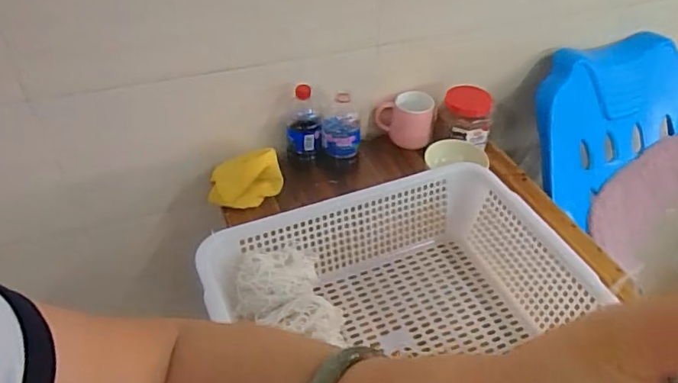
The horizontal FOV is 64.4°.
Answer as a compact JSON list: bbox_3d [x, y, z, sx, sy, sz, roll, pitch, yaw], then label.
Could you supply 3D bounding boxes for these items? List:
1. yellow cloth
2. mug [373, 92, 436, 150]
[{"bbox_3d":[-0.169,-0.016,0.964,0.143,0.090,0.030,-19,17,11],"label":"yellow cloth"},{"bbox_3d":[0.134,-0.146,1.110,0.120,0.092,0.077,10,43,9],"label":"mug"}]

